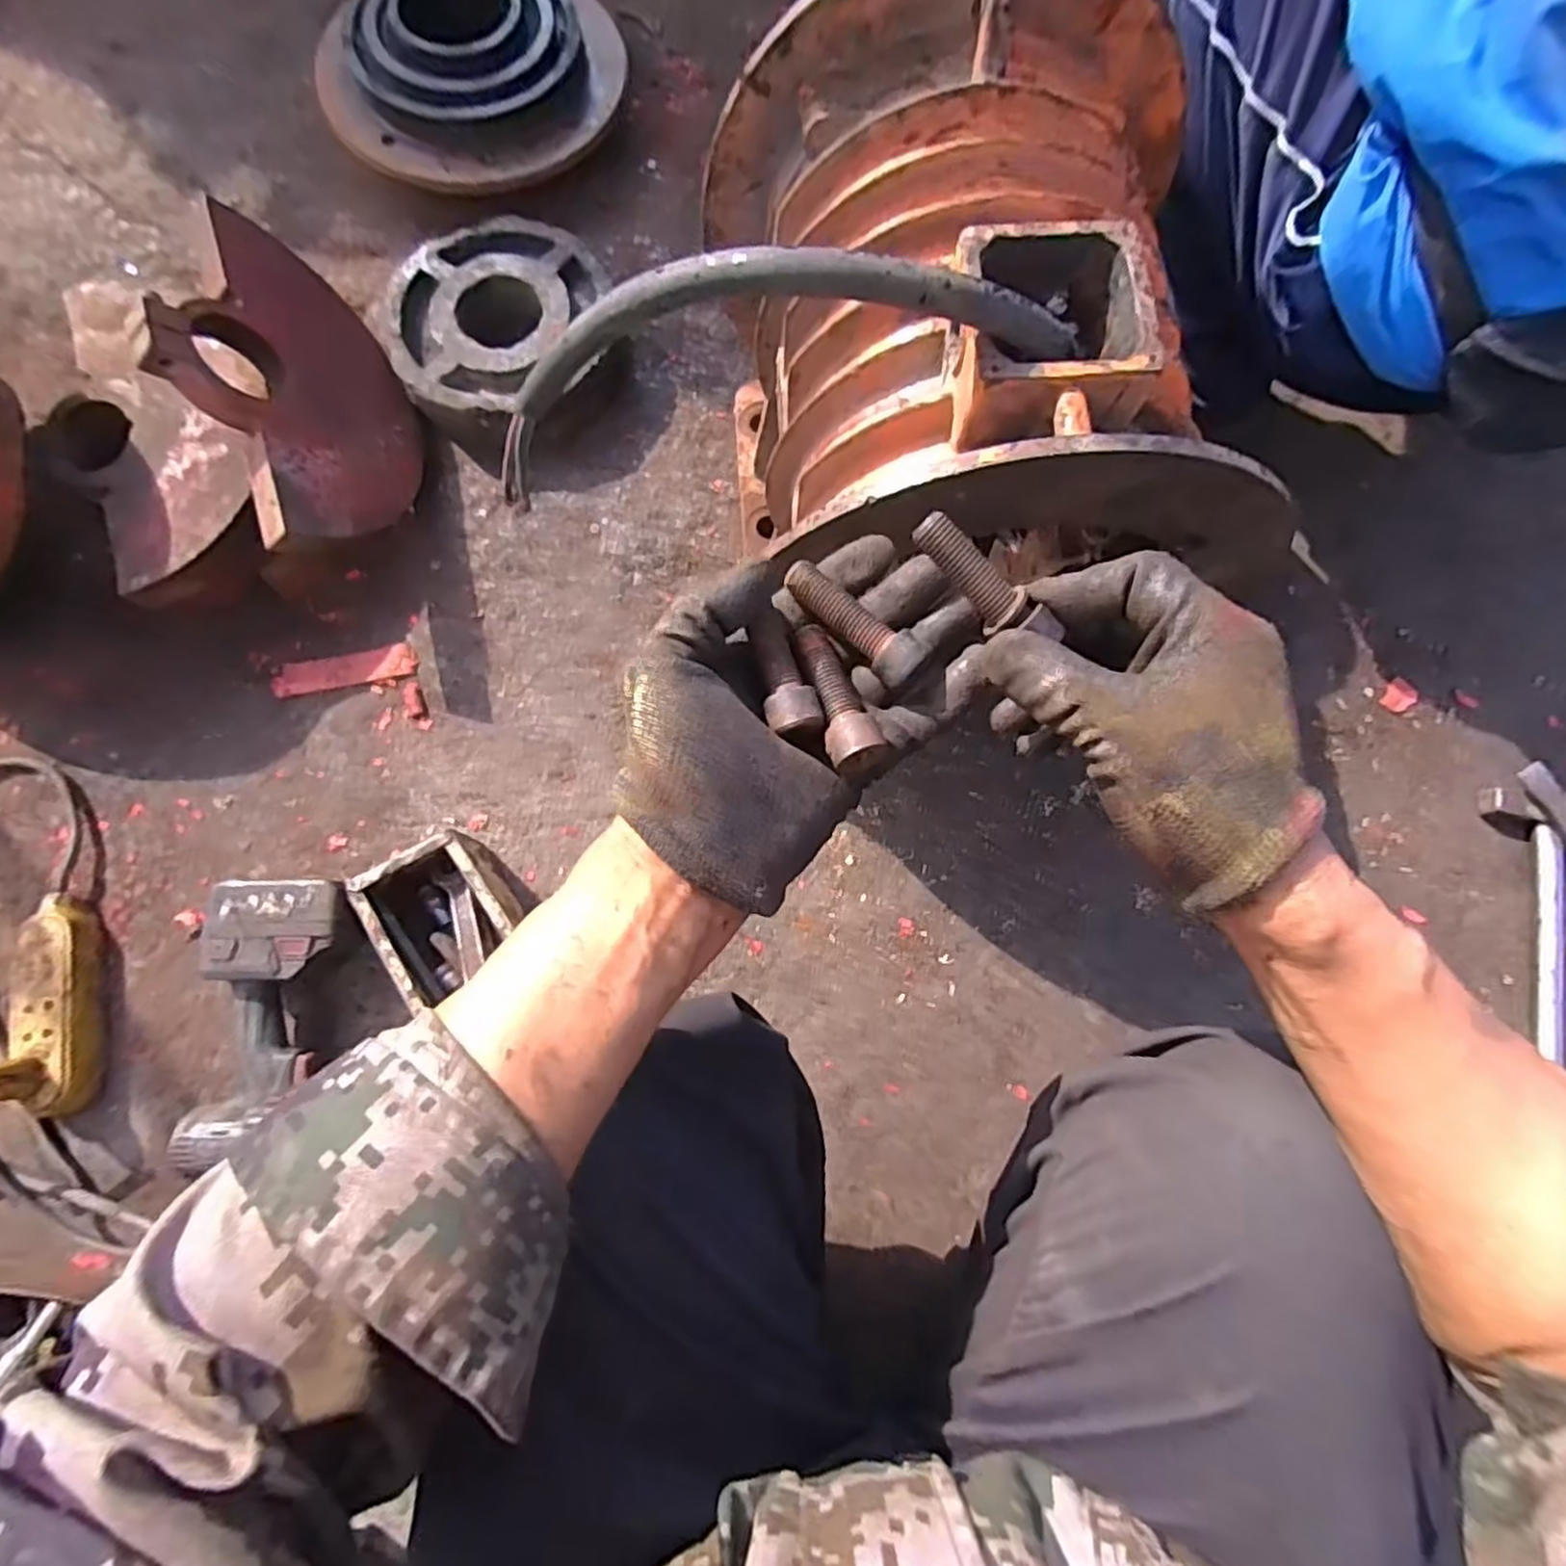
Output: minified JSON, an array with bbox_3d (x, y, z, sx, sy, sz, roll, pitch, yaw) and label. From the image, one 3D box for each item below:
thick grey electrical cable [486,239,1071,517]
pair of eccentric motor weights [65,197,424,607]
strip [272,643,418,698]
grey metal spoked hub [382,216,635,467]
[{"bbox_3d":[-0.058,-0.250,0.450,0.421,0.133,0.024,1,78,27],"label":"thick grey electrical cable"},{"bbox_3d":[-0.524,-0.350,0.704,0.279,0.183,0.320,-17,81,-3],"label":"pair of eccentric motor weights"},{"bbox_3d":[-0.452,-0.117,0.766,0.142,0.009,0.038,-10,80,-2],"label":"strip"},{"bbox_3d":[-0.300,-0.490,0.804,0.238,0.068,0.218,0,80,0],"label":"grey metal spoked hub"}]

